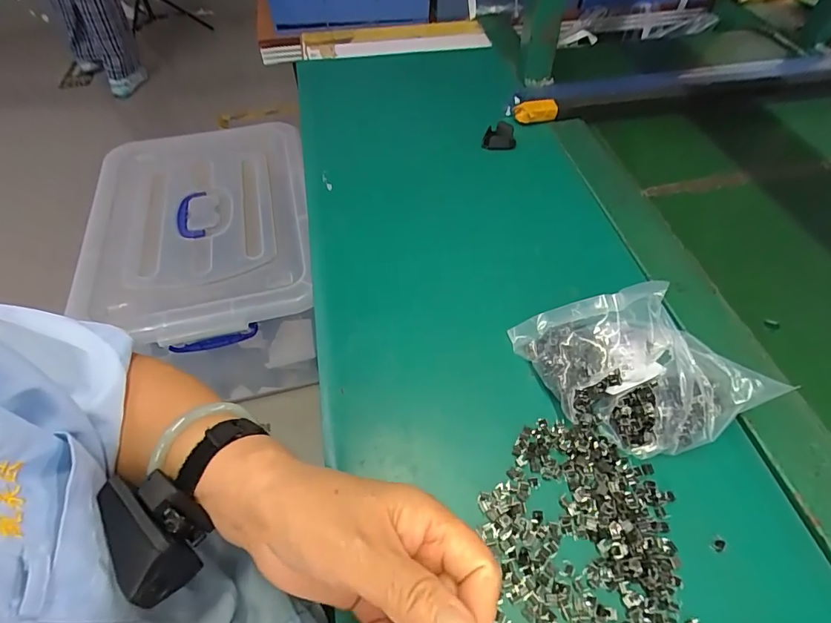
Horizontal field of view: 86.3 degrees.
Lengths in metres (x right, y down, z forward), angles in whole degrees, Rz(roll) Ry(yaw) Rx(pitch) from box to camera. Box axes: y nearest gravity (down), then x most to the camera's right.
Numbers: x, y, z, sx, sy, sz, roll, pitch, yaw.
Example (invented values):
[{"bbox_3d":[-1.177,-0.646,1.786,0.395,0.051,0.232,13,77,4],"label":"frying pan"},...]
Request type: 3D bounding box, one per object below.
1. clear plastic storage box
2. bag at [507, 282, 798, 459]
[{"bbox_3d":[-0.471,-0.141,1.111,0.450,0.341,0.634,-10,53,-5],"label":"clear plastic storage box"},{"bbox_3d":[0.152,0.038,0.309,0.172,0.076,0.083,26,59,19],"label":"bag"}]

